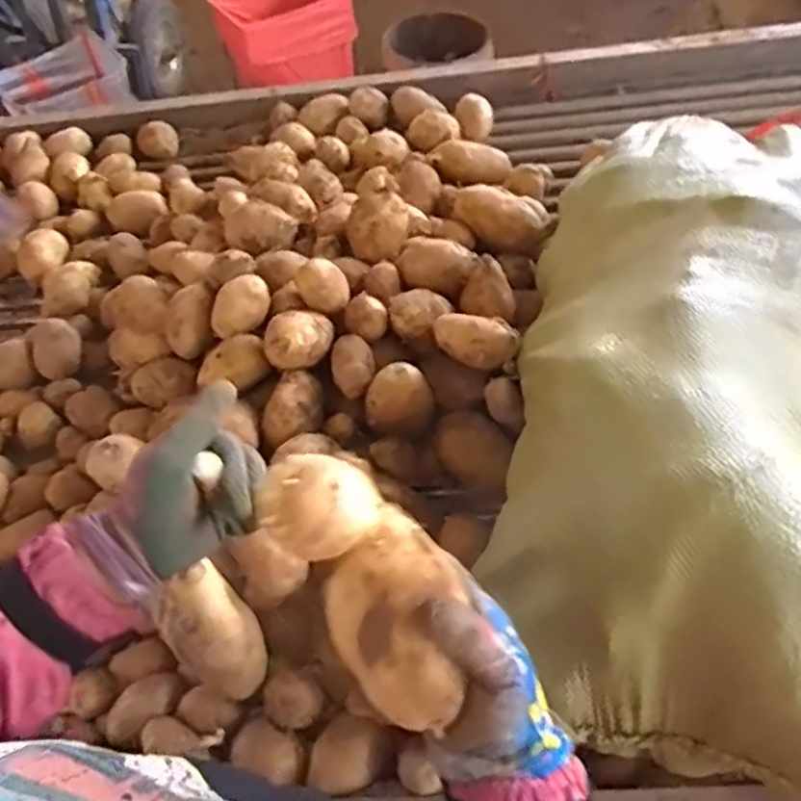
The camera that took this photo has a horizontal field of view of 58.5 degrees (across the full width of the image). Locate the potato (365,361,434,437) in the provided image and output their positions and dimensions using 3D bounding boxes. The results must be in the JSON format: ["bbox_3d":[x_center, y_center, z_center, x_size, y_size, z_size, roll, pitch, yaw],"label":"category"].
[{"bbox_3d":[-0.001,-0.001,0.716,0.061,0.054,0.053,11,59,10],"label":"potato"}]

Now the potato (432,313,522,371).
[{"bbox_3d":[0.076,-0.061,0.721,0.085,0.038,0.038,12,59,10],"label":"potato"}]

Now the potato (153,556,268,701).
[{"bbox_3d":[-0.159,0.201,0.609,0.067,0.054,0.114,-34,101,-24],"label":"potato"}]

